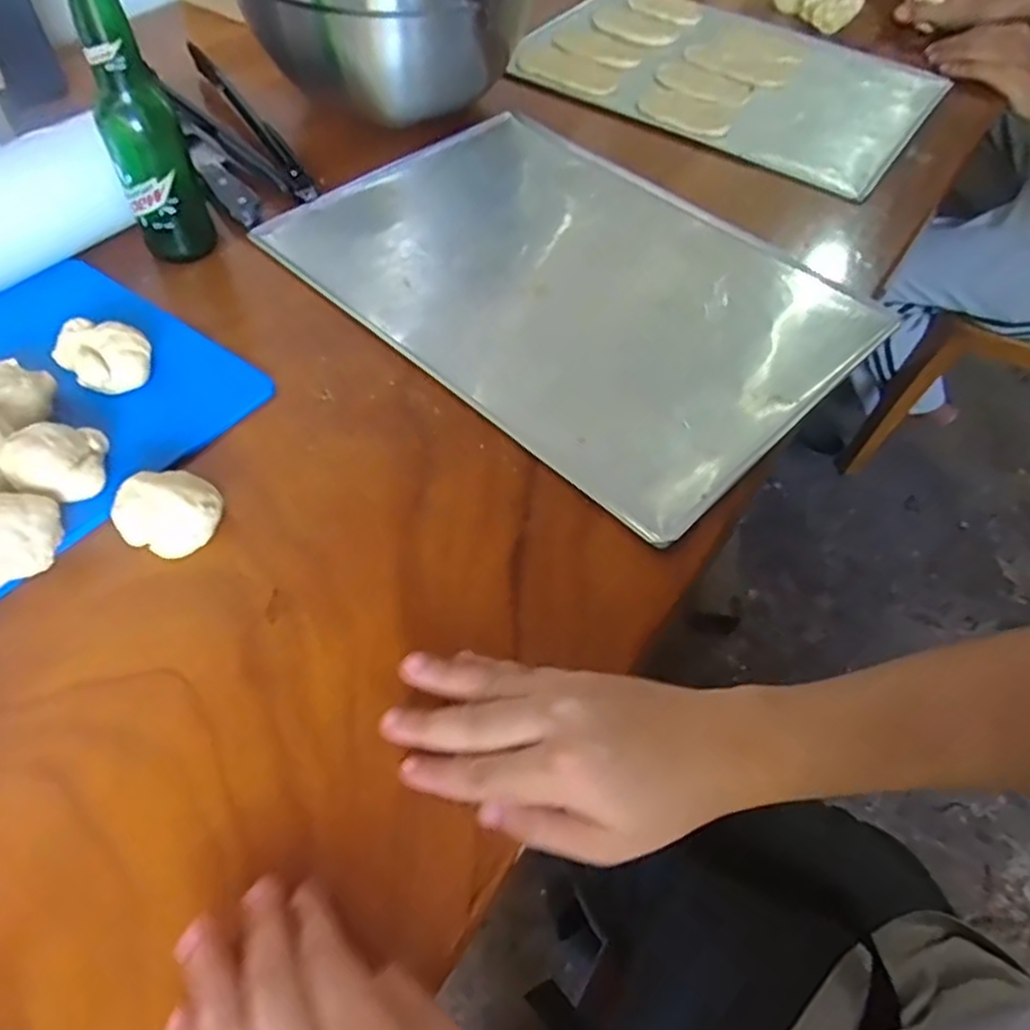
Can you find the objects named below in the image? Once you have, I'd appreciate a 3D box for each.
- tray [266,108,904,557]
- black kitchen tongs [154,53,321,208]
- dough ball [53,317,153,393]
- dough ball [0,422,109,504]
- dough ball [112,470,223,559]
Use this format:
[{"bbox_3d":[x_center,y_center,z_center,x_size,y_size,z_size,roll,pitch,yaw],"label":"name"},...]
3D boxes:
[{"bbox_3d":[0.043,-0.203,0.600,0.316,0.012,0.448,-38,64,-26],"label":"tray"},{"bbox_3d":[-0.262,-0.387,0.709,0.023,0.036,0.283,-28,60,-21],"label":"black kitchen tongs"},{"bbox_3d":[-0.277,-0.108,0.490,0.050,0.031,0.052,1,54,-1],"label":"dough ball"},{"bbox_3d":[-0.274,-0.032,0.429,0.049,0.032,0.041,-18,57,-15],"label":"dough ball"},{"bbox_3d":[-0.204,-0.001,0.427,0.055,0.038,0.044,-28,60,-21],"label":"dough ball"}]

